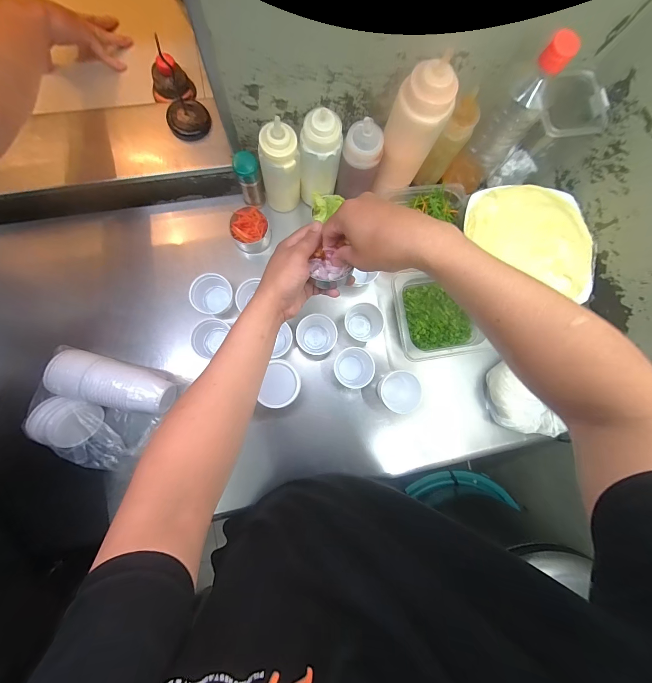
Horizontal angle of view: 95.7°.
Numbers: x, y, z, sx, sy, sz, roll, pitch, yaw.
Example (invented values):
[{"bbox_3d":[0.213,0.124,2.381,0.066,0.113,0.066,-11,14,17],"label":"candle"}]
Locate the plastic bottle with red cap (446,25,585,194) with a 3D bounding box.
[{"bbox_3d":[0.282,-0.336,0.467,0.060,0.235,0.059,-44,88,-8],"label":"plastic bottle with red cap"}]

